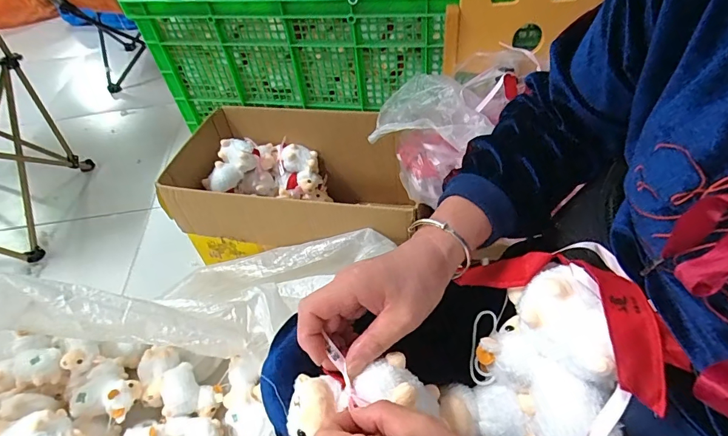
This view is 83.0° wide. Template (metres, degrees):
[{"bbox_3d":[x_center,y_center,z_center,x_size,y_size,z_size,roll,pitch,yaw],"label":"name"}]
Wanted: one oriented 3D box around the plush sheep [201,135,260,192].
[{"bbox_3d":[-0.316,-0.130,0.972,0.074,0.075,0.155,33,58,31],"label":"plush sheep"}]

